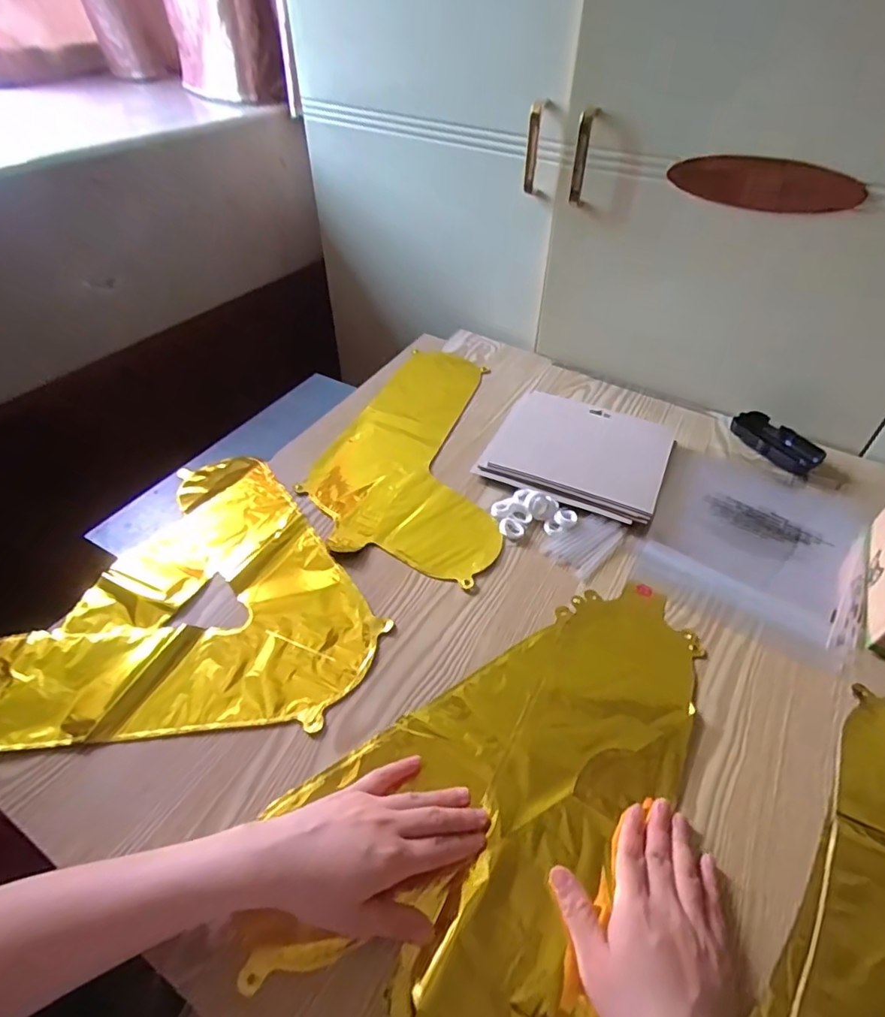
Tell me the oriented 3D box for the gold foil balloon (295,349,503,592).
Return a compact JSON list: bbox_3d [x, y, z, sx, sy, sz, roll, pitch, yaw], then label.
[{"bbox_3d":[-0.014,-0.085,0.693,0.225,0.006,0.395,12,46,11],"label":"gold foil balloon"}]

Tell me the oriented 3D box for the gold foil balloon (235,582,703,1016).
[{"bbox_3d":[0.050,0.203,0.427,0.239,0.014,0.408,24,50,21],"label":"gold foil balloon"}]

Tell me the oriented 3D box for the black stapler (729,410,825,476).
[{"bbox_3d":[0.417,-0.082,0.686,0.054,0.026,0.109,-29,53,-27],"label":"black stapler"}]

